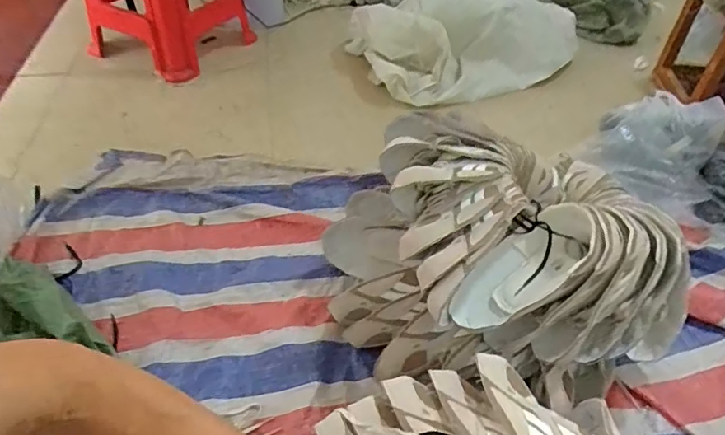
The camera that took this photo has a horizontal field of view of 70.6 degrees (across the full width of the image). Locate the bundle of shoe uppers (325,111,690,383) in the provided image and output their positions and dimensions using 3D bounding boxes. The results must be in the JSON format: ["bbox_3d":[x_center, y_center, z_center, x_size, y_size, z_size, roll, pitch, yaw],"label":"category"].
[{"bbox_3d":[0.219,0.041,0.877,0.542,0.252,0.451,2,43,-2],"label":"bundle of shoe uppers"}]

